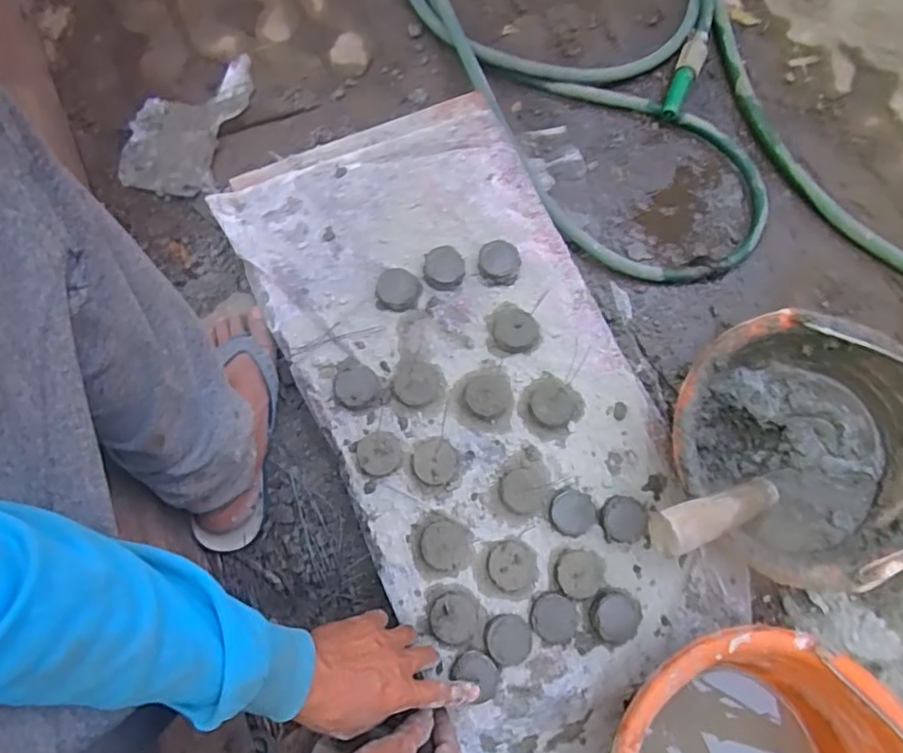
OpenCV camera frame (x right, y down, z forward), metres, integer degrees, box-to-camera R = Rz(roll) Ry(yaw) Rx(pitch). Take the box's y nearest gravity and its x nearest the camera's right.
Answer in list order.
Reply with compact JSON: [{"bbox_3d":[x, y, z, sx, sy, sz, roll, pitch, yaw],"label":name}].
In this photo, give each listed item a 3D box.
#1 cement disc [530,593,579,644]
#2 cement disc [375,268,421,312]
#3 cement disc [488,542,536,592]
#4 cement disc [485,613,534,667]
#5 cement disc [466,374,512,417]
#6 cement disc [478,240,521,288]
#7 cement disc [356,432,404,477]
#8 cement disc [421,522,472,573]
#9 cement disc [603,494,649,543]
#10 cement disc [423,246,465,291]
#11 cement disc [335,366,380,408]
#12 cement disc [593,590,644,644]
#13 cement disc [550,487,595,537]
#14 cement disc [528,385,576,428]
[{"bbox_3d":[0.097,0.228,0.572,0.043,0.016,0.045,0,78,-1],"label":"cement disc"},{"bbox_3d":[-0.056,-0.092,0.647,0.046,0.011,0.046,0,78,-1],"label":"cement disc"},{"bbox_3d":[0.057,0.181,0.579,0.043,0.019,0.043,0,78,-1],"label":"cement disc"},{"bbox_3d":[0.054,0.248,0.569,0.045,0.010,0.046,-9,79,-22],"label":"cement disc"},{"bbox_3d":[0.037,0.018,0.618,0.046,0.024,0.043,0,78,-1],"label":"cement disc"},{"bbox_3d":[0.052,-0.124,0.657,0.045,0.019,0.046,0,78,-1],"label":"cement disc"},{"bbox_3d":[-0.071,0.077,0.599,0.043,0.019,0.041,0,78,-1],"label":"cement disc"},{"bbox_3d":[-0.005,0.164,0.585,0.044,0.020,0.045,0,78,-1],"label":"cement disc"},{"bbox_3d":[0.168,0.141,0.594,0.039,0.026,0.045,-1,78,-2],"label":"cement disc"},{"bbox_3d":[-0.008,-0.115,0.646,0.042,0.022,0.040,0,78,-1],"label":"cement disc"},{"bbox_3d":[-0.095,0.011,0.613,0.042,0.020,0.037,-15,79,-4],"label":"cement disc"},{"bbox_3d":[0.157,0.228,0.574,0.049,0.024,0.045,0,78,-1],"label":"cement disc"},{"bbox_3d":[0.119,0.133,0.594,0.045,0.013,0.045,0,78,-1],"label":"cement disc"},{"bbox_3d":[0.102,0.030,0.618,0.043,0.020,0.041,0,78,-1],"label":"cement disc"}]

